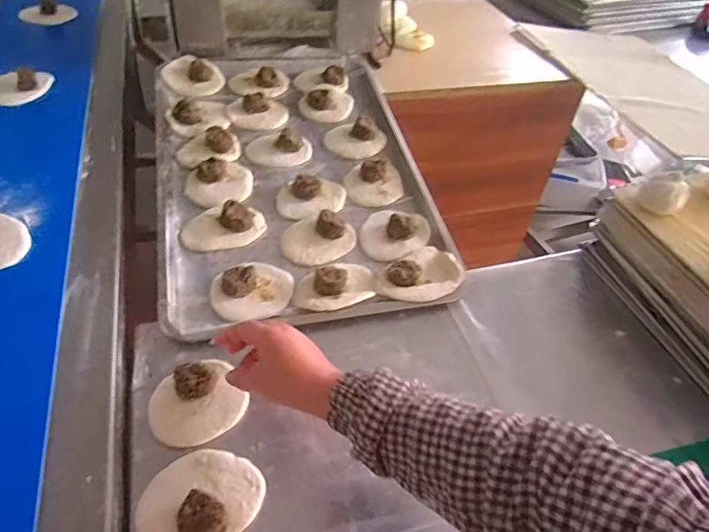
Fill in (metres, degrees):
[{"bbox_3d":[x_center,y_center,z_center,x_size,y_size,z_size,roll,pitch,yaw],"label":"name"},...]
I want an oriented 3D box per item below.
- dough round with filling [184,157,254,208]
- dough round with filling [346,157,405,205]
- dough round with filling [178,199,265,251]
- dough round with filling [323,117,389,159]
[{"bbox_3d":[-0.198,-0.130,0.737,0.098,0.035,0.092,-5,47,-13],"label":"dough round with filling"},{"bbox_3d":[0.034,-0.133,0.781,0.087,0.031,0.080,4,45,-4],"label":"dough round with filling"},{"bbox_3d":[-0.180,-0.059,0.694,0.112,0.038,0.058,-10,48,-17],"label":"dough round with filling"},{"bbox_3d":[0.002,-0.215,0.845,0.100,0.030,0.087,5,45,-2],"label":"dough round with filling"}]

